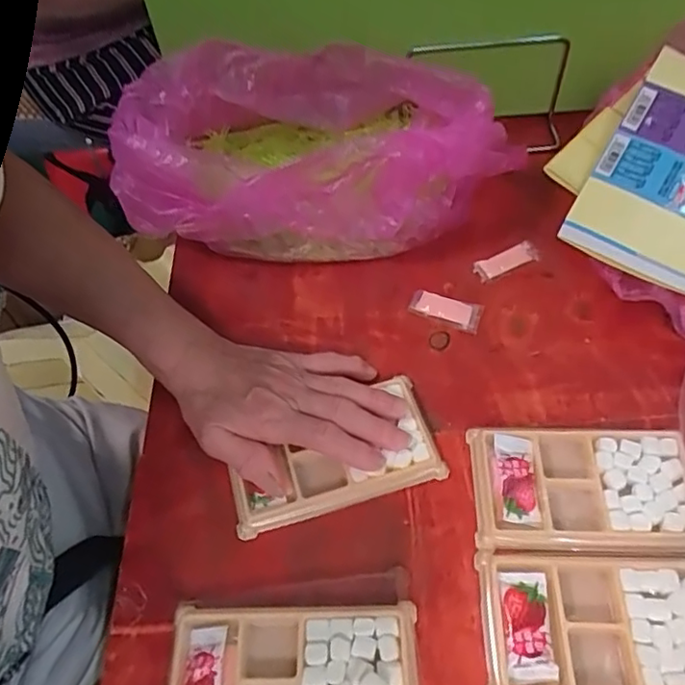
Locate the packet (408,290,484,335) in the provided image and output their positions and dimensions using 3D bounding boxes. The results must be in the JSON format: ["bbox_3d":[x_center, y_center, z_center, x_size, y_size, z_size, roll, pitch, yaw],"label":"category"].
[{"bbox_3d":[0.081,-0.026,0.466,0.056,0.006,0.024,20,57,17],"label":"packet"}]

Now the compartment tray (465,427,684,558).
[{"bbox_3d":[0.150,0.093,0.371,0.130,0.013,0.080,1,54,4],"label":"compartment tray"}]

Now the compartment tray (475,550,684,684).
[{"bbox_3d":[0.143,0.156,0.323,0.128,0.013,0.079,1,54,4],"label":"compartment tray"}]

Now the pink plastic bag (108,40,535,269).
[{"bbox_3d":[-0.027,-0.163,0.513,0.337,0.107,0.176,12,55,12],"label":"pink plastic bag"}]

